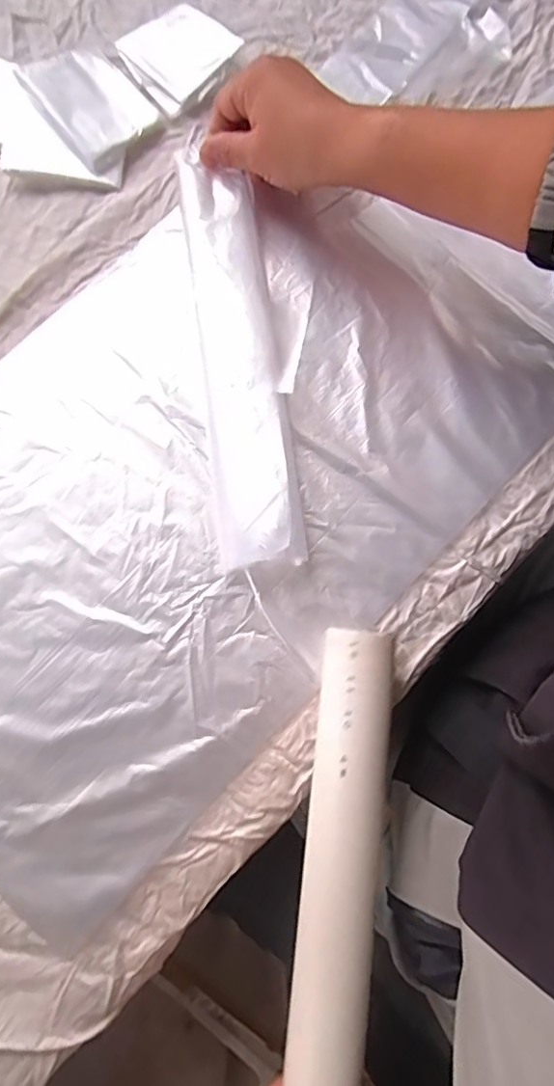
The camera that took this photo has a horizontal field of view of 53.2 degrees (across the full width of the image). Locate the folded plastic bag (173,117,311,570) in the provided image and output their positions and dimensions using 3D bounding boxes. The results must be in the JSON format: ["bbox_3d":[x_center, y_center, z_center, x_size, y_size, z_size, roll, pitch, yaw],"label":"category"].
[{"bbox_3d":[-0.027,-0.127,0.361,0.053,0.028,0.283,-8,79,-1],"label":"folded plastic bag"}]

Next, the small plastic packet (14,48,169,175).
[{"bbox_3d":[-0.133,-0.318,0.399,0.069,0.023,0.086,-43,82,-7],"label":"small plastic packet"}]

